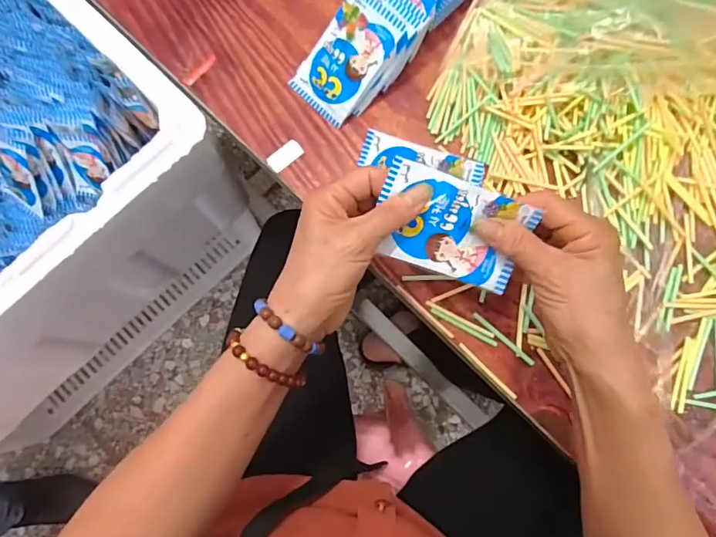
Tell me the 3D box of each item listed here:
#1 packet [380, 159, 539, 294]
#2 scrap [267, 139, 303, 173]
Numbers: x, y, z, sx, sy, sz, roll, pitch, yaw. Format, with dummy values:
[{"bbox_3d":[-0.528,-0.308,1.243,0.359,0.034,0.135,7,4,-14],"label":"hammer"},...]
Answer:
[{"bbox_3d":[0.060,-0.028,0.324,0.091,0.010,0.067,16,116,-1],"label":"packet"},{"bbox_3d":[-0.066,-0.102,0.435,0.034,0.004,0.018,-41,81,-6],"label":"scrap"}]

